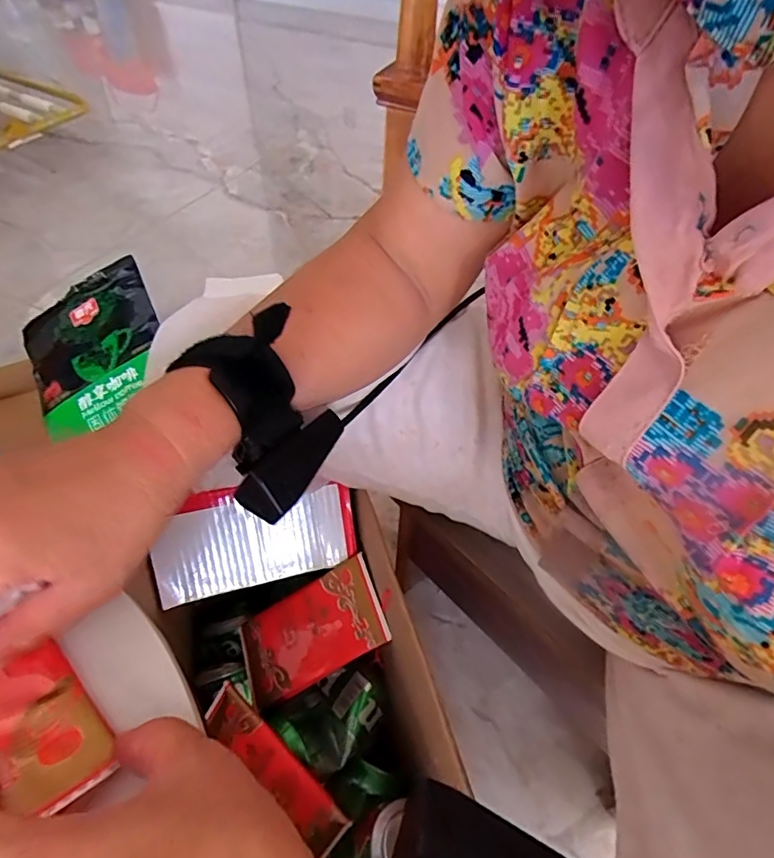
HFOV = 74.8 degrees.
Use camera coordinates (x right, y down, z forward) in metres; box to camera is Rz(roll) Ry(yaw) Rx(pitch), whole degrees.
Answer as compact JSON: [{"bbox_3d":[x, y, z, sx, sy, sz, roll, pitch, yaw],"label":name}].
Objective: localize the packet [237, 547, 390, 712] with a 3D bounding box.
[{"bbox_3d":[-0.069,0.180,0.451,0.144,0.006,0.079,-34,57,12],"label":"packet"}]

